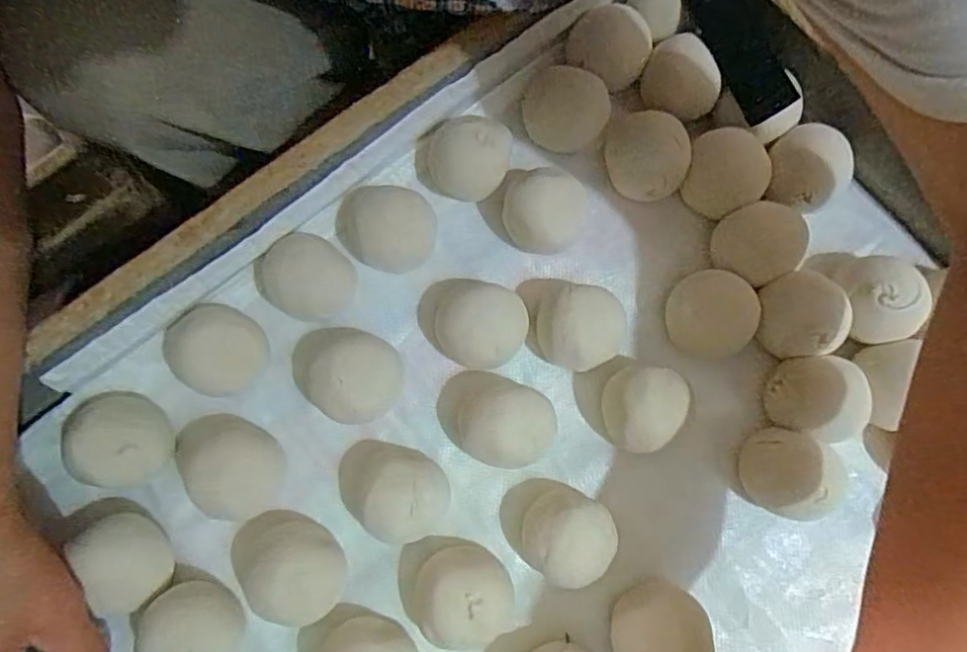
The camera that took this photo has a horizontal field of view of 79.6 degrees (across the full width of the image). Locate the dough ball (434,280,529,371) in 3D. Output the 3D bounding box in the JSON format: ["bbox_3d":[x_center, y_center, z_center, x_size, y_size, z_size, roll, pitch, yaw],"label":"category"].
[{"bbox_3d":[-0.001,0.000,0.367,0.054,0.039,0.055,0,80,0],"label":"dough ball"}]

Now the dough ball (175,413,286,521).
[{"bbox_3d":[-0.146,0.081,0.345,0.051,0.045,0.069,-40,82,-7],"label":"dough ball"}]

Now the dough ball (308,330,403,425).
[{"bbox_3d":[-0.076,0.032,0.356,0.049,0.042,0.051,0,80,0],"label":"dough ball"}]

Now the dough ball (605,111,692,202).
[{"bbox_3d":[0.107,-0.110,0.383,0.052,0.035,0.048,0,80,0],"label":"dough ball"}]

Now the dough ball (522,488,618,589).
[{"bbox_3d":[0.050,0.125,0.344,0.051,0.040,0.049,0,80,0],"label":"dough ball"}]

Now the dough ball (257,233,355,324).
[{"bbox_3d":[-0.110,-0.029,0.369,0.050,0.035,0.050,0,80,0],"label":"dough ball"}]

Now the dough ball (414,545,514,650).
[{"bbox_3d":[-0.012,0.154,0.332,0.058,0.038,0.052,-3,80,-1],"label":"dough ball"}]

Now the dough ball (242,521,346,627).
[{"bbox_3d":[-0.109,0.141,0.338,0.057,0.035,0.050,19,80,3],"label":"dough ball"}]

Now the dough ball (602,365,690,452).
[{"bbox_3d":[0.100,0.050,0.358,0.052,0.043,0.052,-4,80,-1],"label":"dough ball"}]

